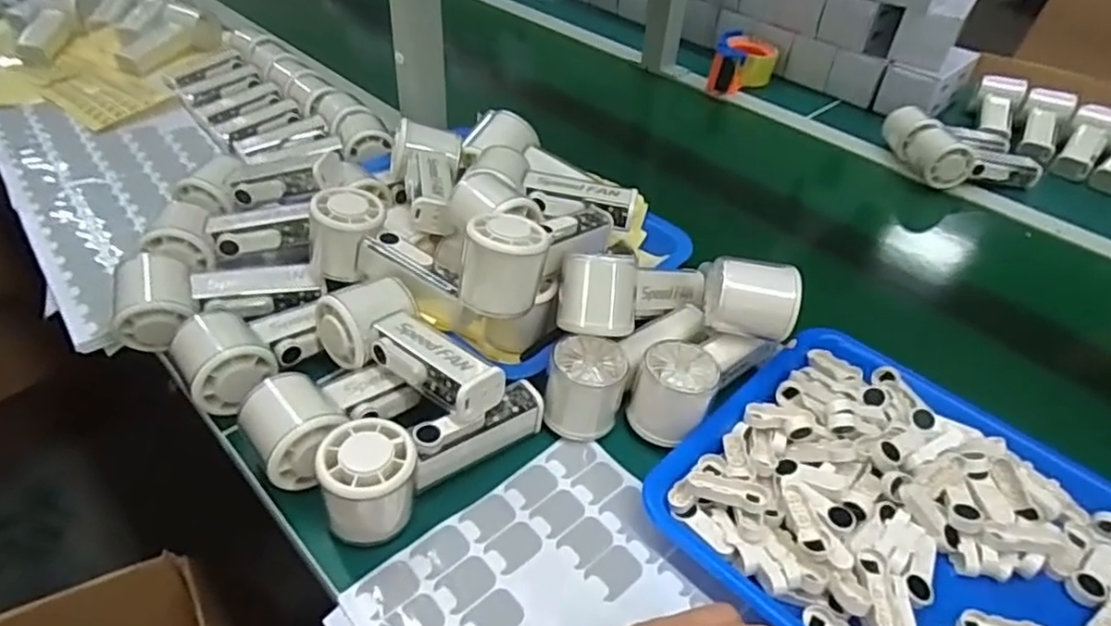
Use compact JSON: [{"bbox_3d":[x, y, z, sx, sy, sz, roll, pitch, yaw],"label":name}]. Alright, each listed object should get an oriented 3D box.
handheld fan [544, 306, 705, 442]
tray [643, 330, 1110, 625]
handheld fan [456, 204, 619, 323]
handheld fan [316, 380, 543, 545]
[{"bbox_3d":[0.053,0.034,0.501,0.052,0.058,0.152,34,49,29],"label":"handheld fan"},{"bbox_3d":[0.256,0.149,0.408,0.336,0.038,0.243,34,49,29],"label":"tray"},{"bbox_3d":[-0.017,-0.041,0.492,0.058,0.072,0.133,31,27,25],"label":"handheld fan"},{"bbox_3d":[-0.080,0.086,0.428,0.150,0.058,0.050,-28,51,-32],"label":"handheld fan"}]

